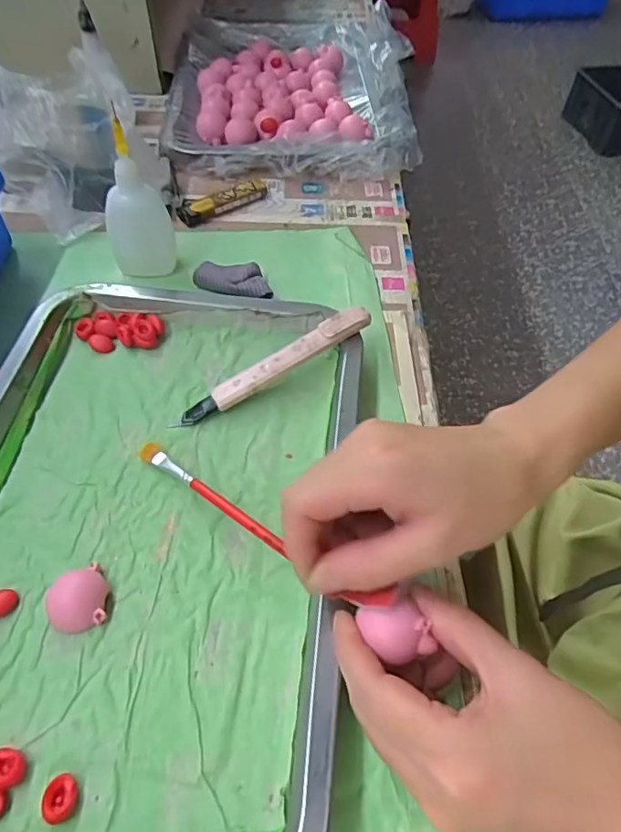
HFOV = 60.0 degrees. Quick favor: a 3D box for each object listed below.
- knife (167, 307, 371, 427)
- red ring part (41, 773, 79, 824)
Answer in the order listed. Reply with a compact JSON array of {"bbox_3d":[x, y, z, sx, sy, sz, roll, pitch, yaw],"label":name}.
[{"bbox_3d":[-0.022,-0.031,0.333,0.136,0.008,0.017,-32,61,-10],"label":"knife"},{"bbox_3d":[-0.098,0.149,0.210,0.014,0.006,0.014,1,53,-1],"label":"red ring part"}]

